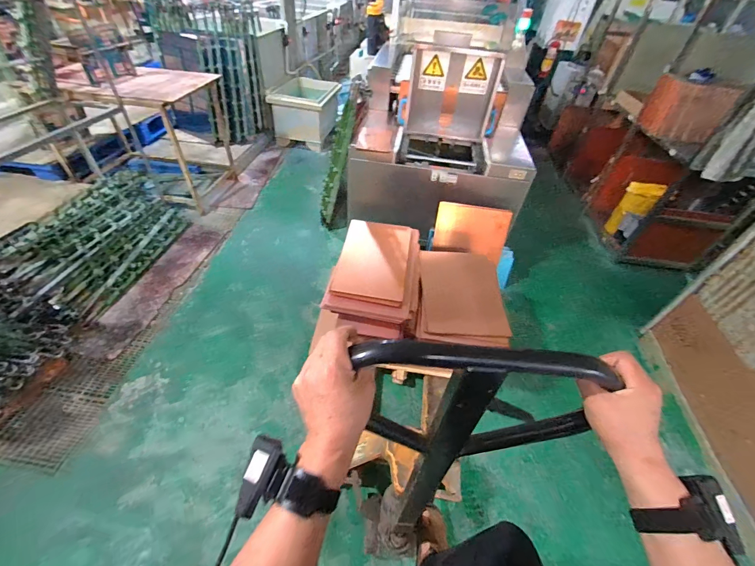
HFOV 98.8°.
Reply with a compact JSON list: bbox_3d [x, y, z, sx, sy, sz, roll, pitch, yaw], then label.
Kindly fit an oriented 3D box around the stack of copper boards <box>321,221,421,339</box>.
[{"bbox_3d":[0.003,-0.034,1.547,0.402,0.222,0.591,7,42,4],"label":"stack of copper boards"}]

